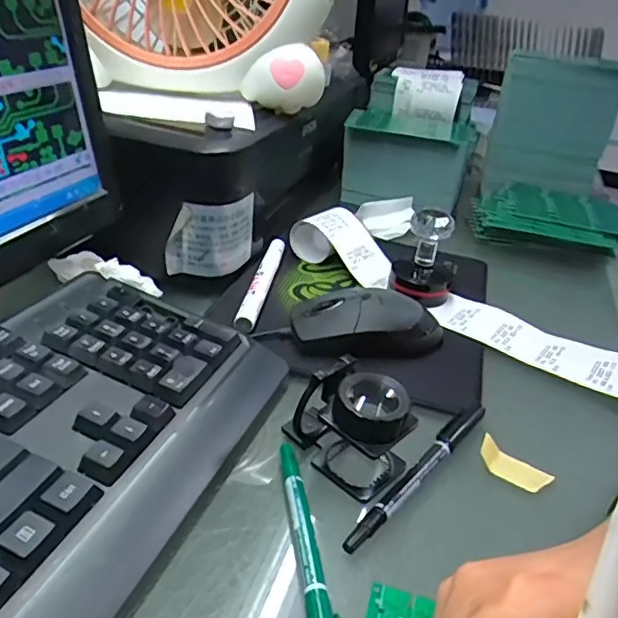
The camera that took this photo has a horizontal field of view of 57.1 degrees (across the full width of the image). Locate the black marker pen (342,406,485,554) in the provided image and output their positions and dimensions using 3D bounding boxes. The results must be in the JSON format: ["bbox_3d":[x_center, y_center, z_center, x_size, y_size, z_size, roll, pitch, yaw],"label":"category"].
[{"bbox_3d":[0.062,0.090,0.316,0.013,0.013,0.135,28,37,31],"label":"black marker pen"}]

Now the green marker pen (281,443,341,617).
[{"bbox_3d":[0.001,0.114,0.263,0.013,0.013,0.140,0,31,-11],"label":"green marker pen"}]

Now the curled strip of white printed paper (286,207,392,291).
[{"bbox_3d":[0.035,-0.060,0.521,0.094,0.043,0.051,24,35,27],"label":"curled strip of white printed paper"}]

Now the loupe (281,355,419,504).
[{"bbox_3d":[0.024,0.059,0.312,0.068,0.054,0.046,23,34,25],"label":"loupe"}]

